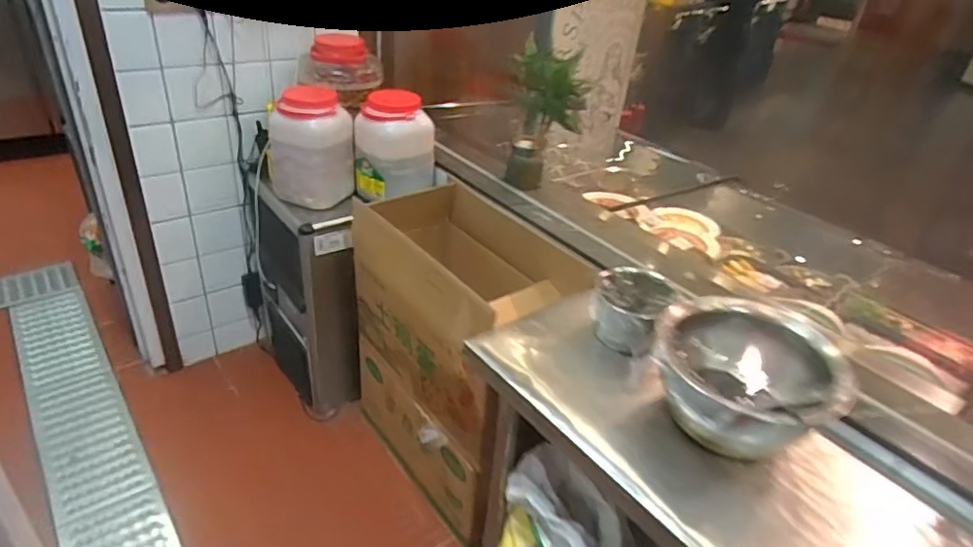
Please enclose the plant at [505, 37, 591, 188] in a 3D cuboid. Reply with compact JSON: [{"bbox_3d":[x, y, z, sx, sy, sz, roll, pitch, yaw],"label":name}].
[{"bbox_3d":[0.164,-0.422,1.651,0.184,0.358,0.270,8,32,2],"label":"plant"}]

